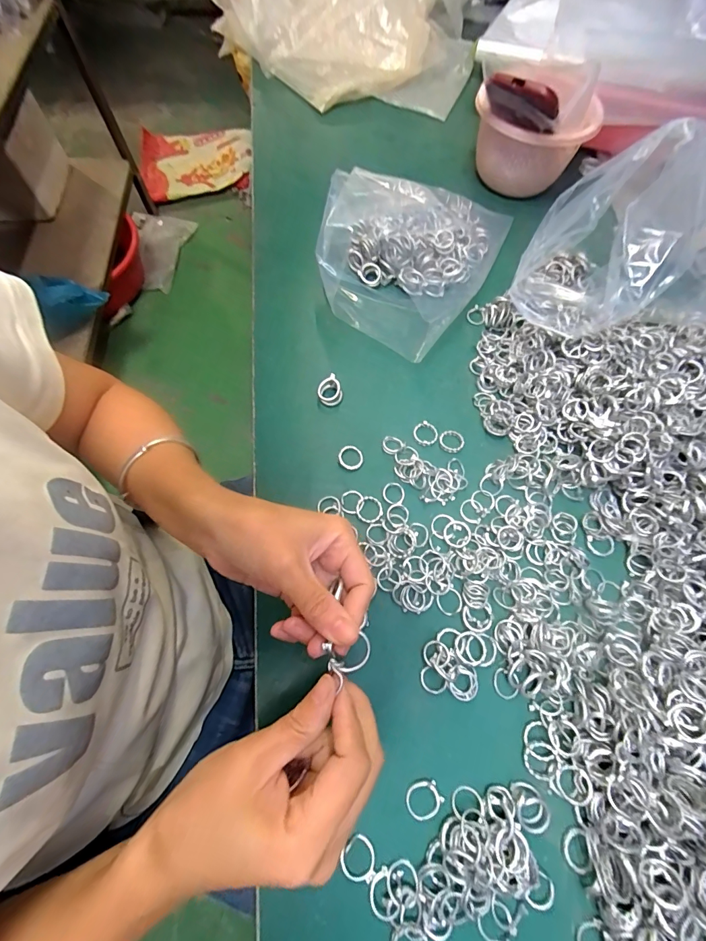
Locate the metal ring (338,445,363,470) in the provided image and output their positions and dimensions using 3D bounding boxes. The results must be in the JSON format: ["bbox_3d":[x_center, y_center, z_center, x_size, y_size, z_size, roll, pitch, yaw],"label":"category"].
[{"bbox_3d":[-0.002,-0.012,0.371,0.022,0.006,0.023,0,67,-1],"label":"metal ring"}]

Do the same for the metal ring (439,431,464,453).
[{"bbox_3d":[0.095,-0.029,0.381,0.023,0.004,0.023,0,67,-1],"label":"metal ring"}]

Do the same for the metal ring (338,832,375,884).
[{"bbox_3d":[0.003,0.251,0.254,0.021,0.004,0.023,0,67,-1],"label":"metal ring"}]

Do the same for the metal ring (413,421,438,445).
[{"bbox_3d":[0.071,-0.037,0.383,0.023,0.004,0.023,0,67,-1],"label":"metal ring"}]

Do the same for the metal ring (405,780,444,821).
[{"bbox_3d":[0.048,0.225,0.269,0.025,0.004,0.022,-27,70,-12],"label":"metal ring"}]

